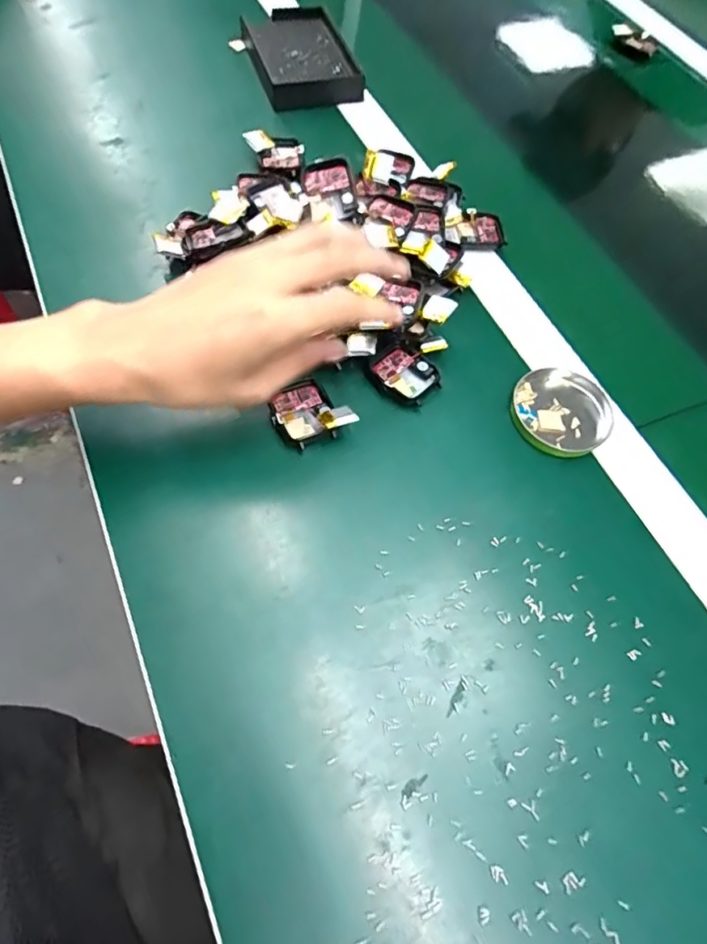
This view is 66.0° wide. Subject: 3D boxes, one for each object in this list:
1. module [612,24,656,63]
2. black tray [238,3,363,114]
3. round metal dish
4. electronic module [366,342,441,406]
[{"bbox_3d":[0.336,-0.517,0.655,0.056,0.027,0.015,31,63,-3],"label":"module"},{"bbox_3d":[-0.051,-0.416,0.545,0.100,0.024,0.141,-11,64,-12],"label":"black tray"},{"bbox_3d":[0.140,-0.040,0.365,0.062,0.011,0.062,2,62,-3],"label":"round metal dish"},{"bbox_3d":[0.034,-0.066,0.367,0.044,0.013,0.037,39,66,16],"label":"electronic module"}]

